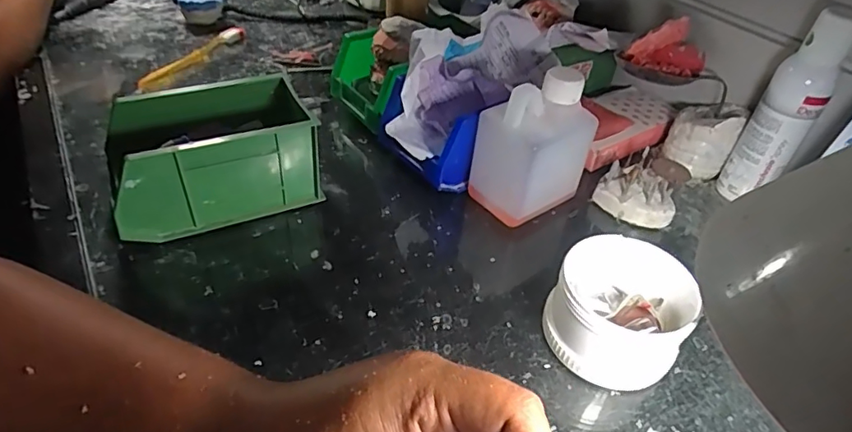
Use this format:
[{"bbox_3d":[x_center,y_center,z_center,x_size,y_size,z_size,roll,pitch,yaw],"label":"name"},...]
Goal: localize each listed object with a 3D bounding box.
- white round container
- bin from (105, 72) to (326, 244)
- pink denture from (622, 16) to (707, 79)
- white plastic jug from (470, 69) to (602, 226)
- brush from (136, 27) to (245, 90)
[{"bbox_3d":[0.143,0.065,0.383,0.092,0.060,0.106,24,45,21],"label":"white round container"},{"bbox_3d":[-0.189,-0.052,0.464,0.163,0.086,0.099,-17,46,-23],"label":"bin"},{"bbox_3d":[0.235,-0.163,0.508,0.074,0.051,0.028,14,42,10],"label":"pink denture"},{"bbox_3d":[0.096,-0.063,0.474,0.088,0.125,0.069,-23,48,-28],"label":"white plastic jug"},{"bbox_3d":[-0.303,-0.215,0.695,0.023,0.016,0.196,16,43,13],"label":"brush"}]

